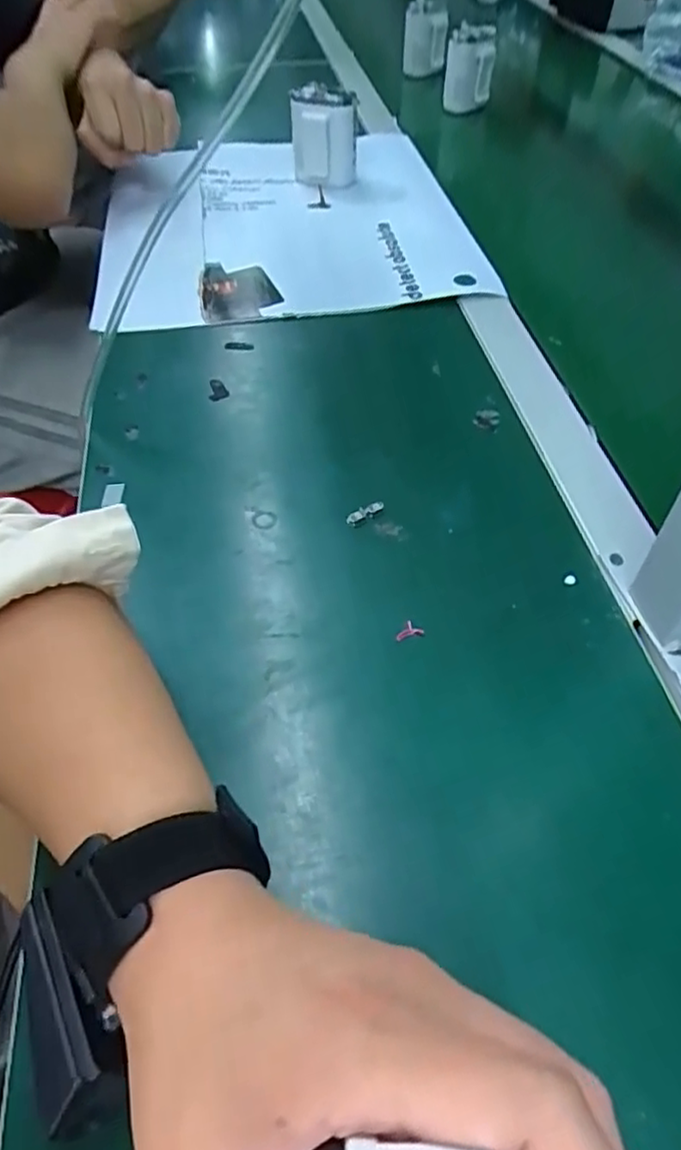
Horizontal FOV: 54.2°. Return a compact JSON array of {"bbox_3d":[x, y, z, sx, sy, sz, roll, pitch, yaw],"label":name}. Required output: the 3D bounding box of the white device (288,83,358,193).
[{"bbox_3d":[-0.017,-0.443,0.681,0.064,0.091,0.040,-8,51,-5],"label":"white device"}]

